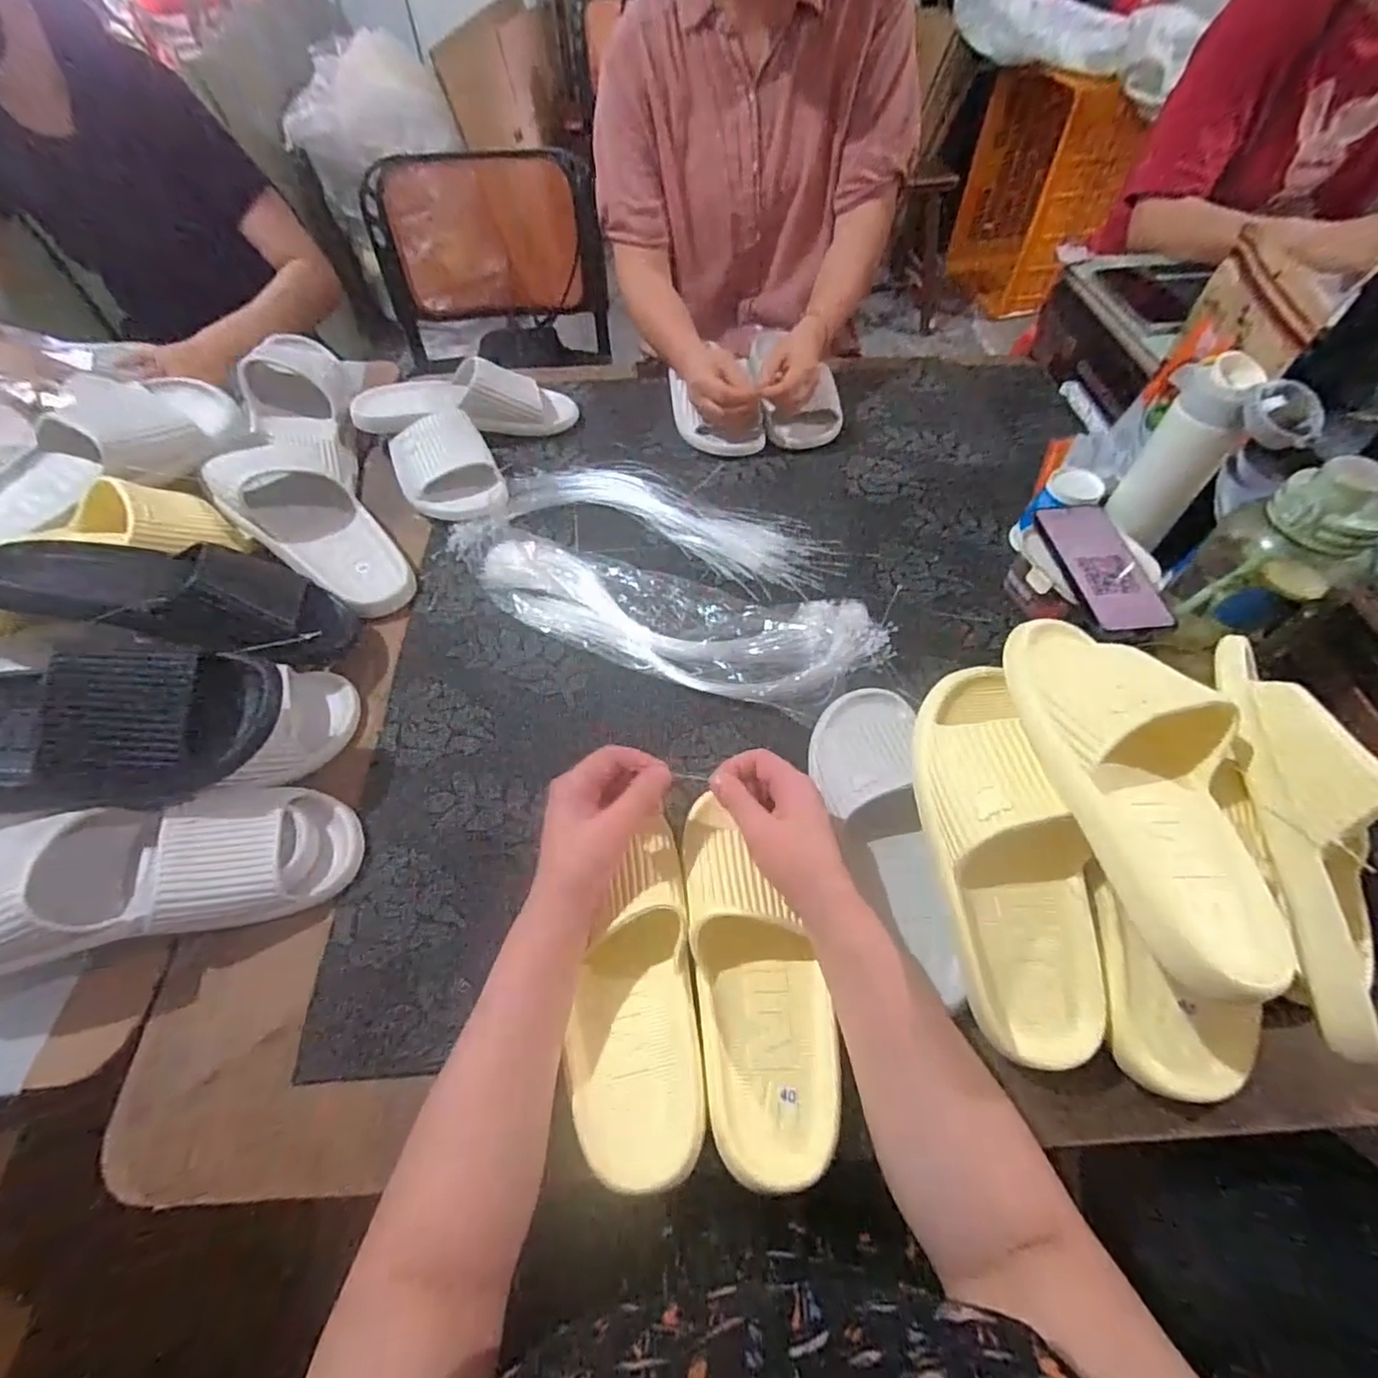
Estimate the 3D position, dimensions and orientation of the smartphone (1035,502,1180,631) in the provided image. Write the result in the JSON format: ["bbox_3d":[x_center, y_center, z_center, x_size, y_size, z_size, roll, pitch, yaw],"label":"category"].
[{"bbox_3d":[0.397,-0.120,0.606,0.082,0.014,0.144,-7,61,-6],"label":"smartphone"}]

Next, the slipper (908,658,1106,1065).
[{"bbox_3d":[0.218,0.111,0.425,0.090,0.075,0.255,-10,80,-5],"label":"slipper"}]

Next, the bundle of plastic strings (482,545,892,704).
[{"bbox_3d":[-0.024,-0.074,0.650,0.434,0.038,0.130,16,57,13],"label":"bundle of plastic strings"}]

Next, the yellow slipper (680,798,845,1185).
[{"bbox_3d":[0.043,0.195,0.446,0.088,0.061,0.242,-11,64,-6],"label":"yellow slipper"}]

